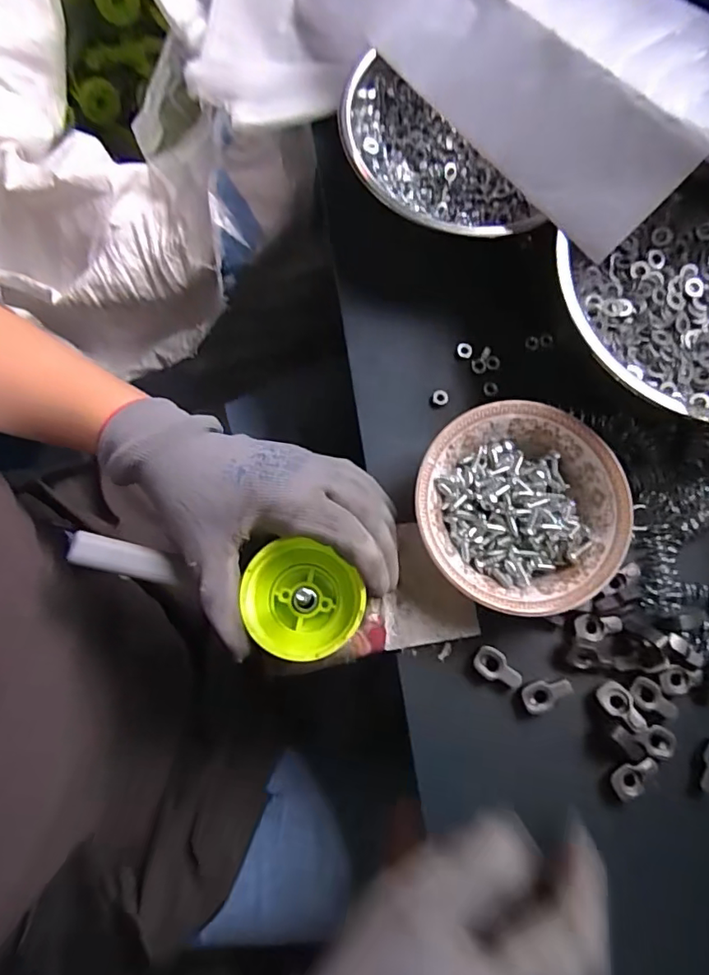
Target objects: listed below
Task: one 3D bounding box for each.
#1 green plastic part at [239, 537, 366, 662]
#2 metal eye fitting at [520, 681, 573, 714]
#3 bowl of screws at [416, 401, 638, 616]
[{"bbox_3d":[-0.028,0.061,0.293,0.062,0.029,0.058,0,78,-1],"label":"green plastic part"},{"bbox_3d":[0.116,0.125,0.328,0.030,0.008,0.017,-14,79,-4],"label":"metal eye fitting"},{"bbox_3d":[0.097,0.014,0.331,0.120,0.042,0.116,0,78,-1],"label":"bowl of screws"}]

